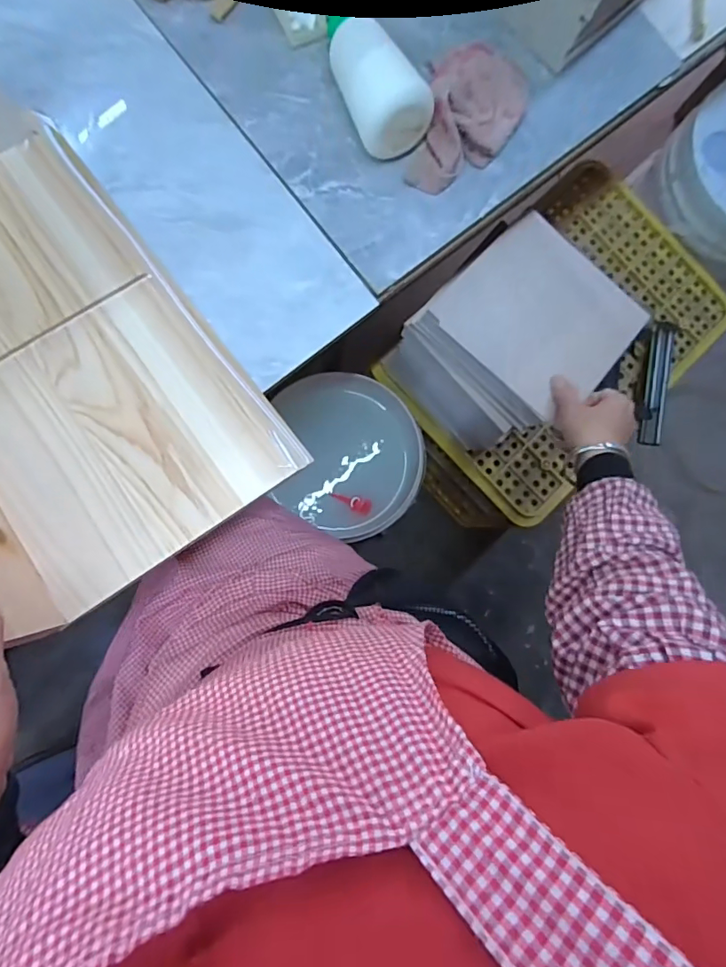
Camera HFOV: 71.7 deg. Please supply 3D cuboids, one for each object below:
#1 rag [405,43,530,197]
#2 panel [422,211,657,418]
[{"bbox_3d":[0.096,-0.328,0.448,0.083,0.036,0.137,21,85,-4],"label":"rag"},{"bbox_3d":[0.214,-0.202,0.598,0.200,0.007,0.185,44,82,2],"label":"panel"}]

